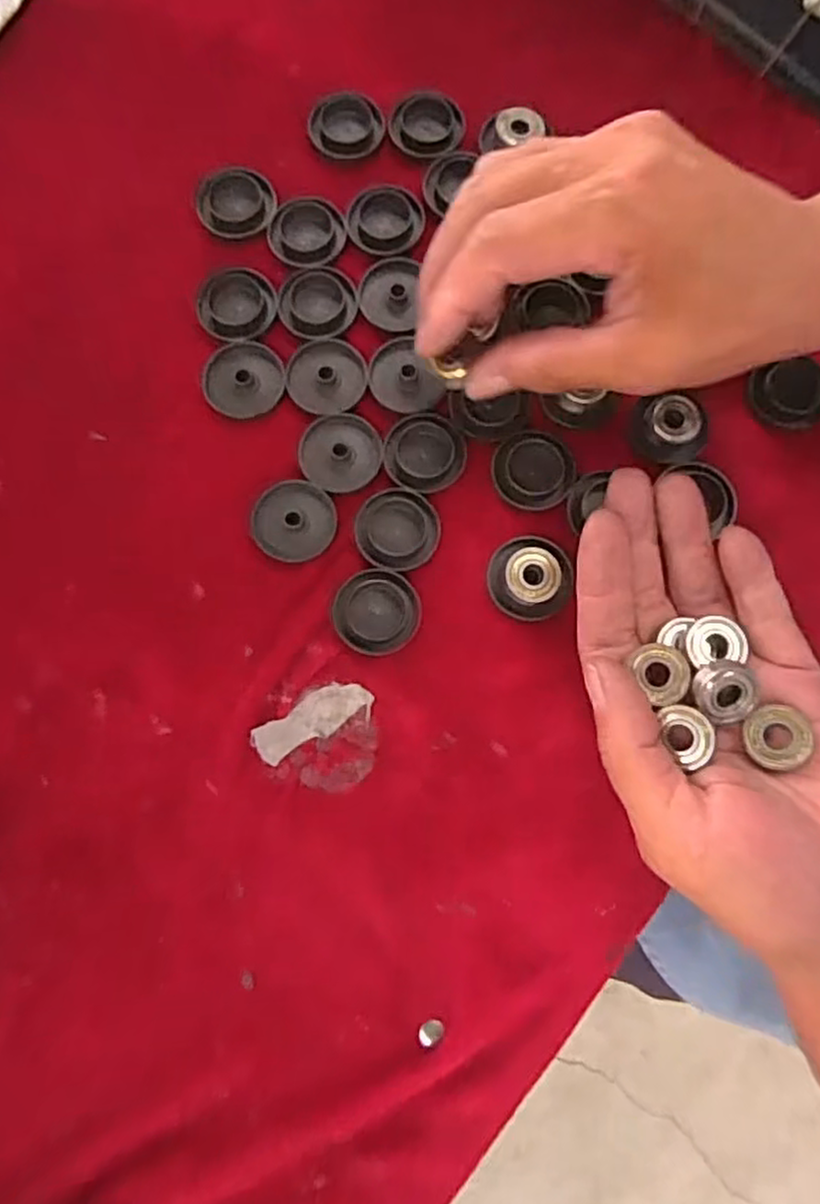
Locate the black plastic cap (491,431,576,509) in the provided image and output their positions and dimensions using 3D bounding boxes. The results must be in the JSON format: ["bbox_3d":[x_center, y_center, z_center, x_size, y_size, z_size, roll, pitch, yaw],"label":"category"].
[{"bbox_3d":[0.050,-0.053,0.286,0.032,0.004,0.031,0,80,-1],"label":"black plastic cap"}]

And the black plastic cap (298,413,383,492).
[{"bbox_3d":[-0.028,-0.061,0.288,0.033,0.005,0.032,0,80,-1],"label":"black plastic cap"}]

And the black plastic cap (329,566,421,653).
[{"bbox_3d":[-0.013,0.004,0.277,0.034,0.005,0.032,0,80,-1],"label":"black plastic cap"}]

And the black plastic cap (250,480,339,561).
[{"bbox_3d":[-0.046,-0.033,0.282,0.032,0.007,0.031,0,80,-1],"label":"black plastic cap"}]

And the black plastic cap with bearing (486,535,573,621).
[{"bbox_3d":[0.046,-0.010,0.276,0.031,0.009,0.032,0,80,-1],"label":"black plastic cap with bearing"}]

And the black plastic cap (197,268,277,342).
[{"bbox_3d":[-0.073,-0.125,0.298,0.032,0.005,0.033,-4,80,-2],"label":"black plastic cap"}]

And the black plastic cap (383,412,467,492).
[{"bbox_3d":[0.006,-0.061,0.286,0.032,0.004,0.032,0,80,-1],"label":"black plastic cap"}]

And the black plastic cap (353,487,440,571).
[{"bbox_3d":[-0.005,-0.029,0.281,0.032,0.004,0.032,0,80,-1],"label":"black plastic cap"}]

